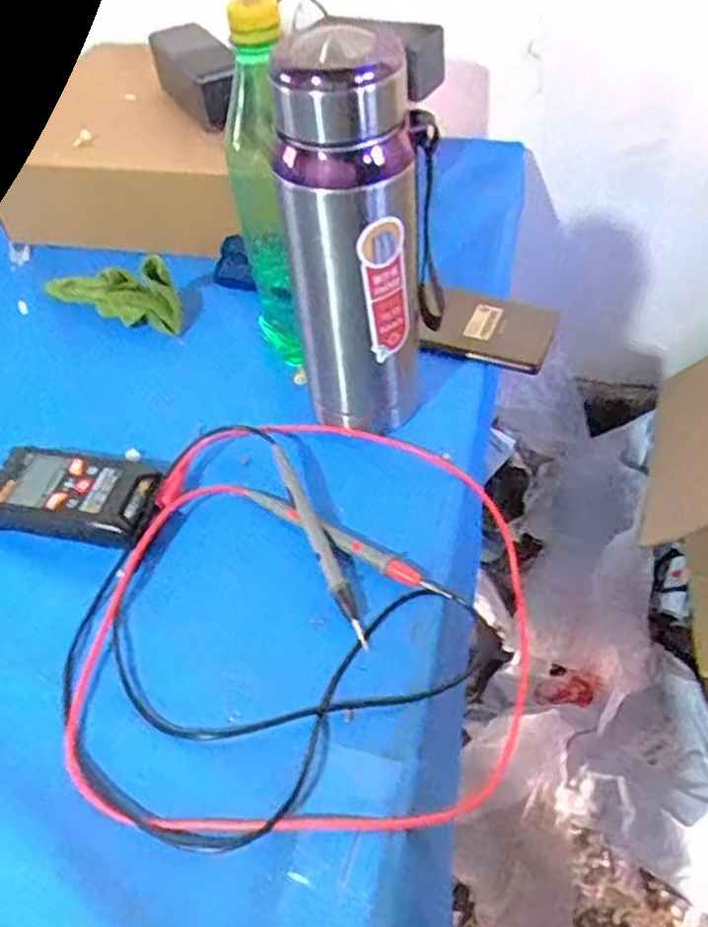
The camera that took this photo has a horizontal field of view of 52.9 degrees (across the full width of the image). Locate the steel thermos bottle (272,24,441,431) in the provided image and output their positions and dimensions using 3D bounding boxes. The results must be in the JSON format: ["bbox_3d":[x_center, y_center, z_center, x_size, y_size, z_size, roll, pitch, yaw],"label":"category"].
[{"bbox_3d":[0.005,-0.119,0.427,0.060,0.236,0.076,33,60,28],"label":"steel thermos bottle"}]

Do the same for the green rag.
[{"bbox_3d":[-0.212,-0.150,0.600,0.147,0.054,0.031,15,53,17],"label":"green rag"}]

